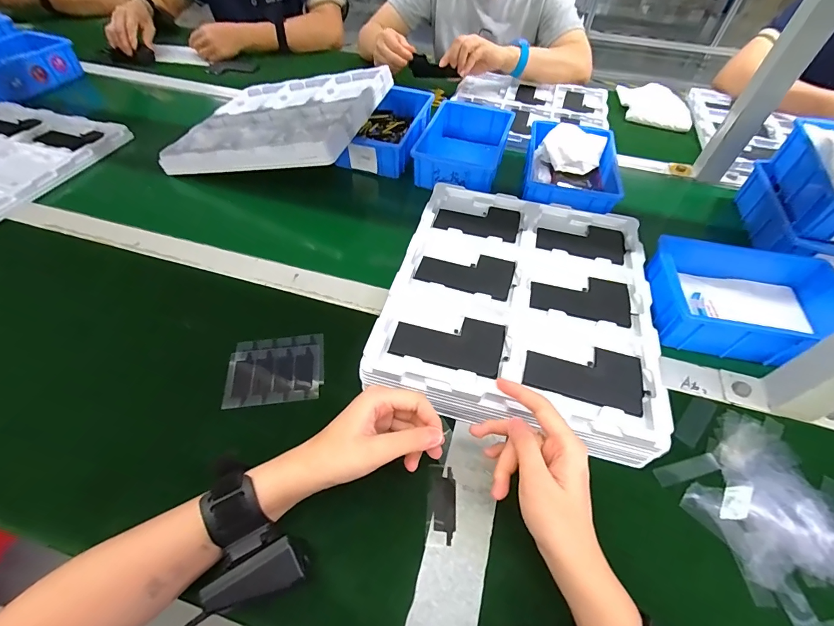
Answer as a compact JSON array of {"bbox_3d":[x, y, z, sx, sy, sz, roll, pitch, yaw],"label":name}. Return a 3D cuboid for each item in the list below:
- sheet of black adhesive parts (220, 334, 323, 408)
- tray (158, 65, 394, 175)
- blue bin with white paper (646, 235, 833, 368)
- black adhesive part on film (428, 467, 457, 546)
[{"bbox_3d":[-0.149,0.060,0.398,0.097,0.008,0.075,-6,55,-9],"label":"sheet of black adhesive parts"},{"bbox_3d":[-0.229,-0.327,0.628,0.319,0.030,0.289,6,53,20],"label":"tray"},{"bbox_3d":[0.375,-0.007,0.429,0.197,0.054,0.129,10,52,5],"label":"blue bin with white paper"},{"bbox_3d":[0.025,0.164,0.323,0.020,0.004,0.060,4,52,0],"label":"black adhesive part on film"}]

